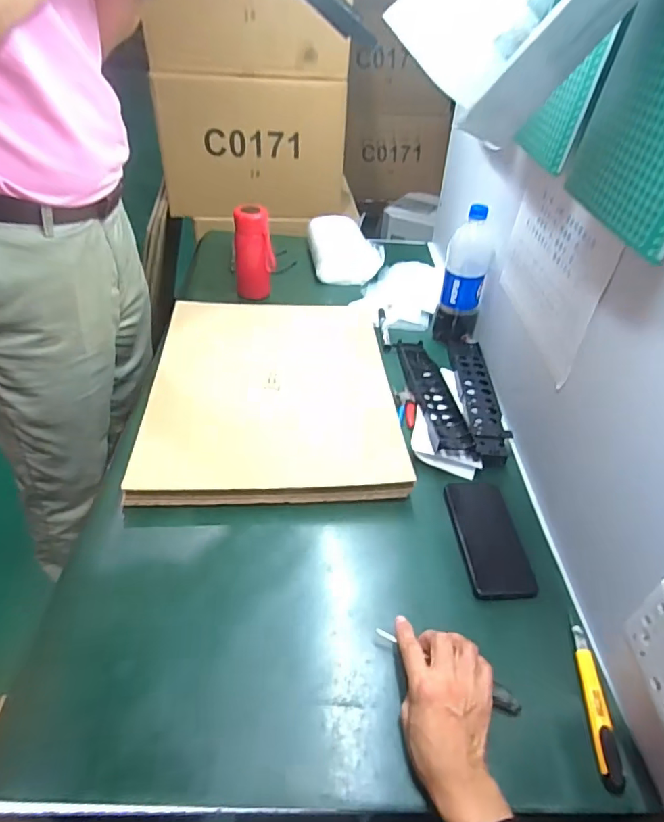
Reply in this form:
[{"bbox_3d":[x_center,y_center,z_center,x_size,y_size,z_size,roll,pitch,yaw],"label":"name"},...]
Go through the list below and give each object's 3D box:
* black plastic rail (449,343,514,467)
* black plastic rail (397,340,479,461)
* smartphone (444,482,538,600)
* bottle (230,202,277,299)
[{"bbox_3d":[0.245,-0.034,0.849,0.059,0.023,0.318,6,41,1],"label":"black plastic rail"},{"bbox_3d":[0.164,-0.037,0.840,0.061,0.033,0.304,-1,41,-7],"label":"black plastic rail"},{"bbox_3d":[0.204,0.164,0.666,0.083,0.015,0.174,1,41,-5],"label":"smartphone"},{"bbox_3d":[-0.161,-0.320,1.031,0.062,0.170,0.067,-26,50,-31],"label":"bottle"}]

